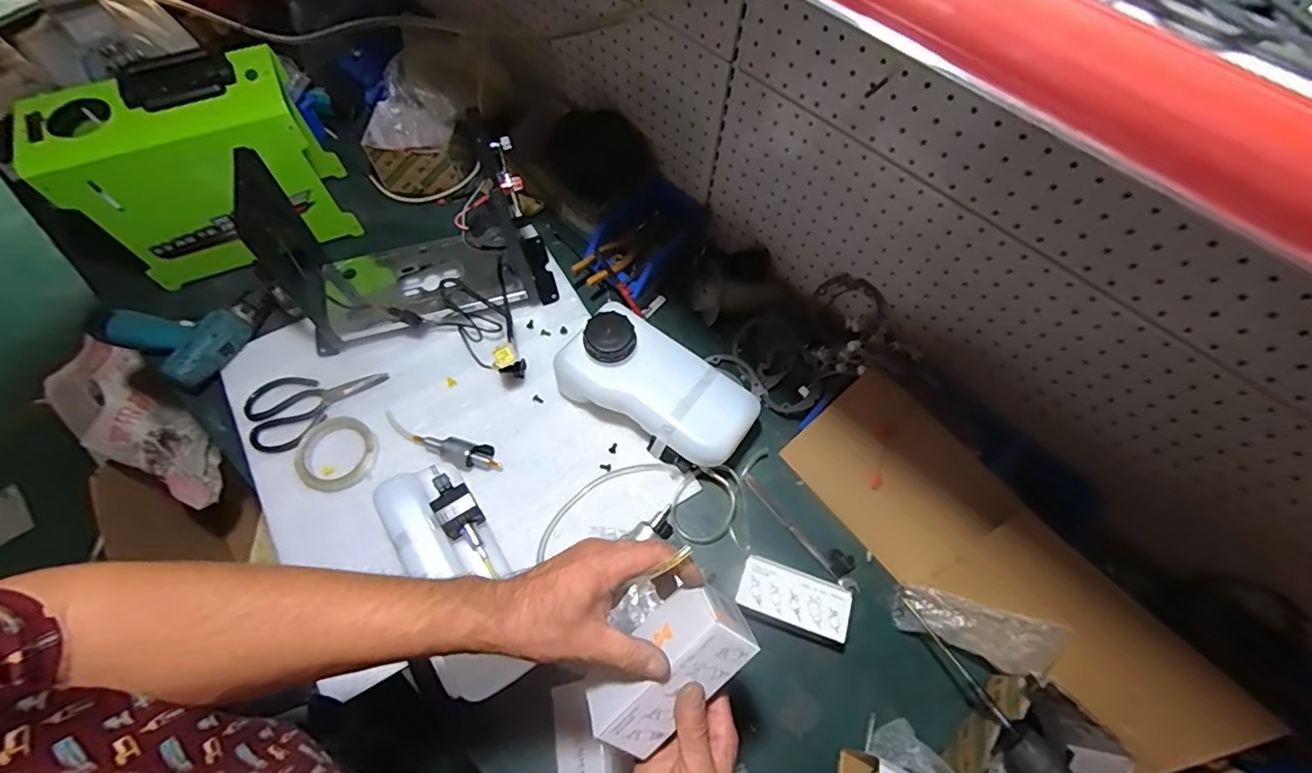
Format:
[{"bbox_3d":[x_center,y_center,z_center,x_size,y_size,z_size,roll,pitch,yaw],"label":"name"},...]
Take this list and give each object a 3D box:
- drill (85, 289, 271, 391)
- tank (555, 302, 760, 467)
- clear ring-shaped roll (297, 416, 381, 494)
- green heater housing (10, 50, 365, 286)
[{"bbox_3d":[-0.685,-0.104,0.814,0.200,0.054,0.171,26,66,10],"label":"drill"},{"bbox_3d":[-0.002,0.000,0.747,0.261,0.123,0.124,29,66,11],"label":"tank"},{"bbox_3d":[-0.428,0.089,0.748,0.099,0.014,0.103,1,64,-2],"label":"clear ring-shaped roll"},{"bbox_3d":[-0.639,-0.308,0.801,0.292,0.251,0.137,-23,67,-13],"label":"green heater housing"}]

